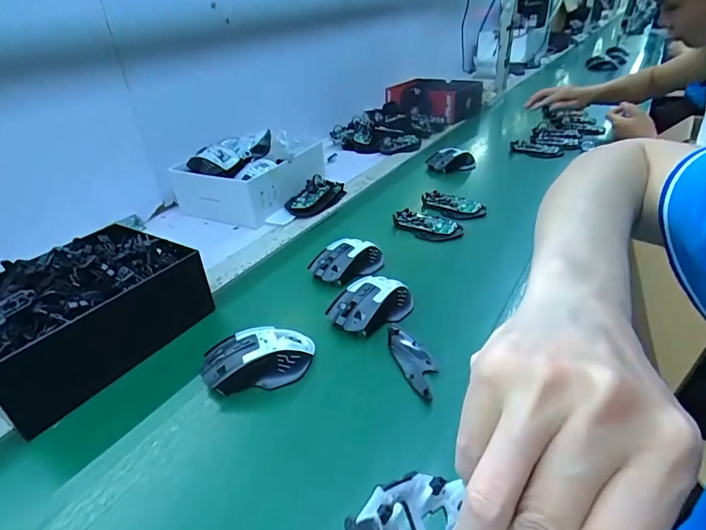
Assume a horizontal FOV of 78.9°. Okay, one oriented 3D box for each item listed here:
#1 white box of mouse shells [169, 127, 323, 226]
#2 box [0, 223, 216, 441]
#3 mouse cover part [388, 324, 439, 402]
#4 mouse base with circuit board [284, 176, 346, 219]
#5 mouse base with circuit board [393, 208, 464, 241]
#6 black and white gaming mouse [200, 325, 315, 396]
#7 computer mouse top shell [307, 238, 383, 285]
[{"bbox_3d":[-0.192,-0.189,0.850,0.205,0.111,0.249,12,39,28],"label":"white box of mouse shells"},{"bbox_3d":[-0.307,0.046,0.484,0.153,0.109,0.225,16,36,28],"label":"box"},{"bbox_3d":[0.064,0.097,0.443,0.031,0.022,0.092,-13,33,-16],"label":"mouse cover part"},{"bbox_3d":[-0.069,-0.136,0.817,0.074,0.039,0.149,14,40,30],"label":"mouse base with circuit board"},{"bbox_3d":[0.121,-0.066,0.700,0.112,0.026,0.060,22,45,38],"label":"mouse base with circuit board"},{"bbox_3d":[-0.097,0.096,0.447,0.112,0.039,0.062,-12,32,-14],"label":"black and white gaming mouse"},{"bbox_3d":[-0.007,-0.008,0.604,0.107,0.037,0.061,-23,36,-29],"label":"computer mouse top shell"}]

